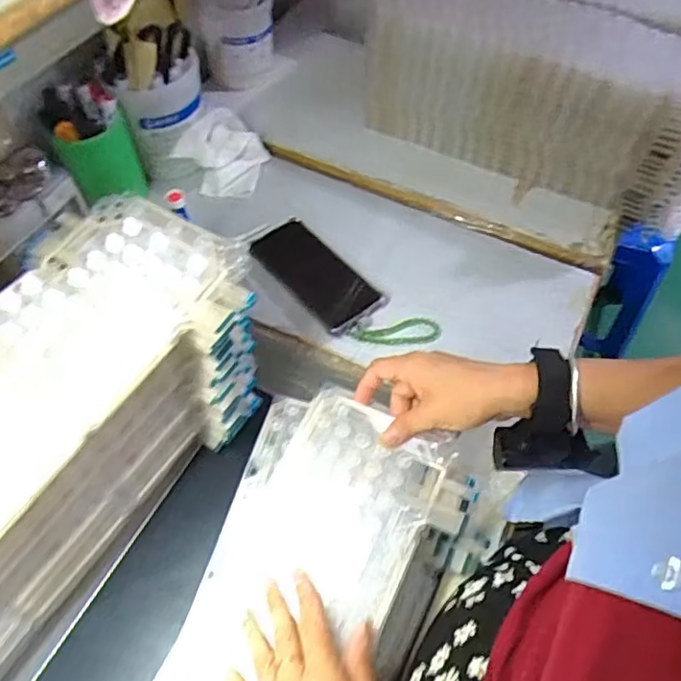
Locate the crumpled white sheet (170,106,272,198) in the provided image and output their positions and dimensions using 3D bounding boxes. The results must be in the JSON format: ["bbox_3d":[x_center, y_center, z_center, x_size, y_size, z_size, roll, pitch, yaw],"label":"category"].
[{"bbox_3d":[-0.146,-0.246,0.766,0.088,0.077,0.109,24,58,13],"label":"crumpled white sheet"}]

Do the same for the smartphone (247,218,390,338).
[{"bbox_3d":[-0.028,-0.080,0.680,0.082,0.016,0.173,-37,64,-19],"label":"smartphone"}]

